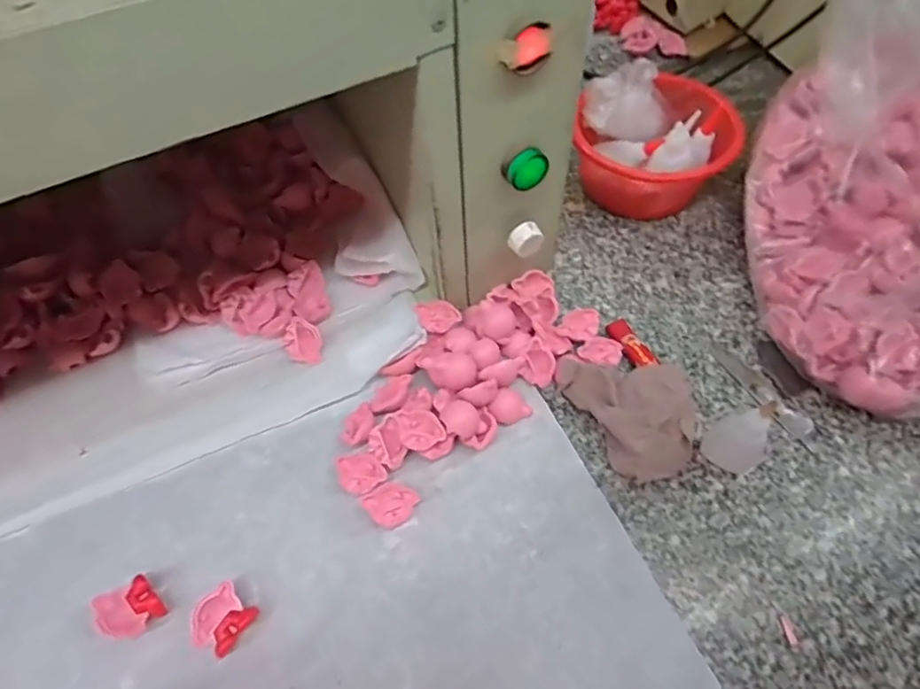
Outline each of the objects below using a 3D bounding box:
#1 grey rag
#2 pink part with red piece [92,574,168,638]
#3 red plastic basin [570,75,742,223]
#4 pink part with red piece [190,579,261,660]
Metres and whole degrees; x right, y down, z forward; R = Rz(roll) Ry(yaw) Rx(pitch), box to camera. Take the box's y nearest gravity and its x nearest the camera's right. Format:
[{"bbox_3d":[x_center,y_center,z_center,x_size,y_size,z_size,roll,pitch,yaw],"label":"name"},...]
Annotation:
[{"bbox_3d":[0.135,0.046,0.409,0.083,0.030,0.092,-24,61,-13],"label":"grey rag"},{"bbox_3d":[-0.208,0.168,0.355,0.037,0.016,0.032,39,67,22],"label":"pink part with red piece"},{"bbox_3d":[0.178,-0.167,0.518,0.149,0.078,0.125,-13,59,-6],"label":"red plastic basin"},{"bbox_3d":[-0.148,0.171,0.350,0.030,0.016,0.035,28,63,17],"label":"pink part with red piece"}]

